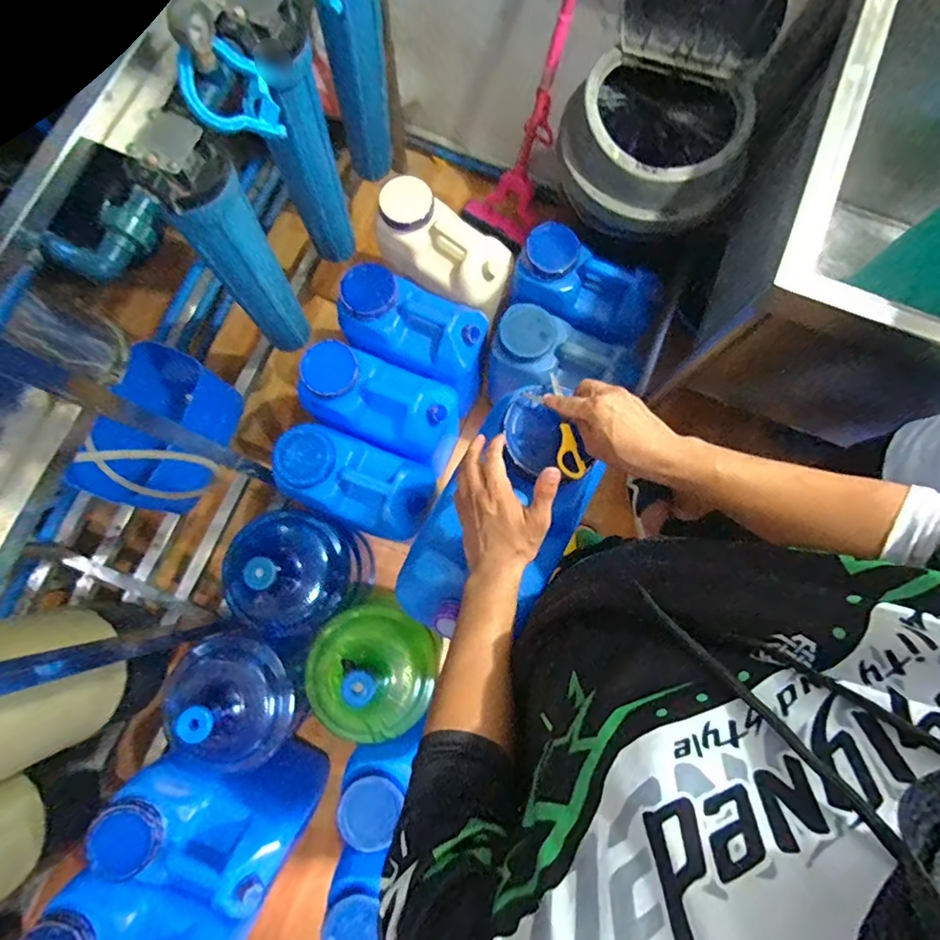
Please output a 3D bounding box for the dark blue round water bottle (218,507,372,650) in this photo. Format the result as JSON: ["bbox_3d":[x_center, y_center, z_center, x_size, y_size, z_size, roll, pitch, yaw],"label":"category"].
[{"bbox_3d":[-0.362,0.238,1.152,0.273,0.445,0.266,0,80,0],"label":"dark blue round water bottle"}]

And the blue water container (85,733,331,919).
[{"bbox_3d":[-0.481,0.661,1.048,0.315,0.365,0.235,22,81,4],"label":"blue water container"}]

